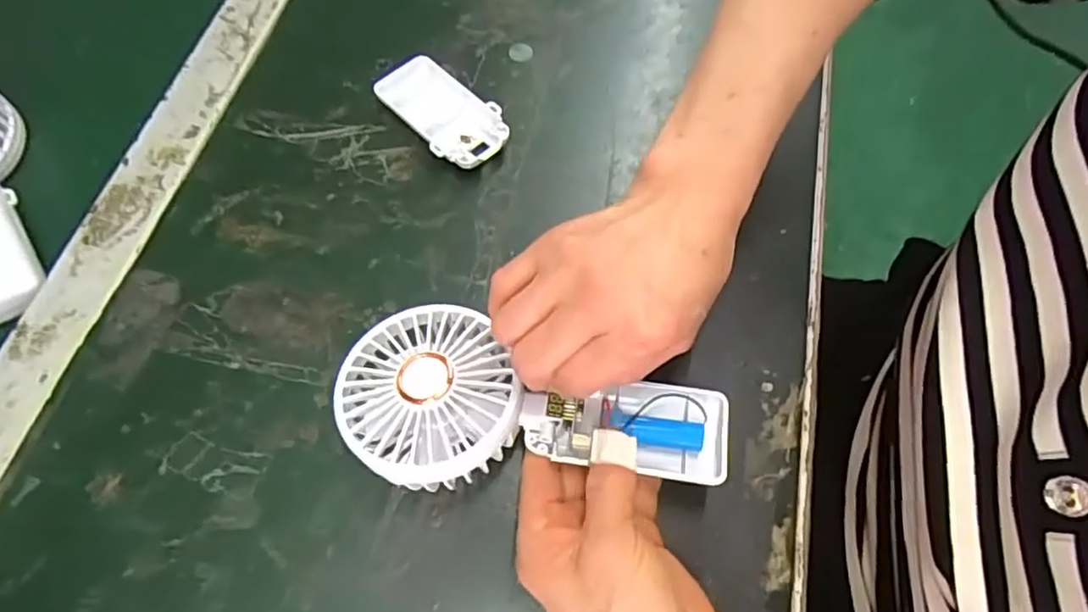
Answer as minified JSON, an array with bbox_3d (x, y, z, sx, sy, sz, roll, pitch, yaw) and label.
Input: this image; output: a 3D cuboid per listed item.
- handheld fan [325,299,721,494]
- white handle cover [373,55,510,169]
[{"bbox_3d":[-0.005,0.046,0.287,0.180,0.030,0.085,9,65,-1],"label":"handheld fan"},{"bbox_3d":[-0.066,-0.126,0.401,0.049,0.017,0.095,-41,73,-18],"label":"white handle cover"}]

